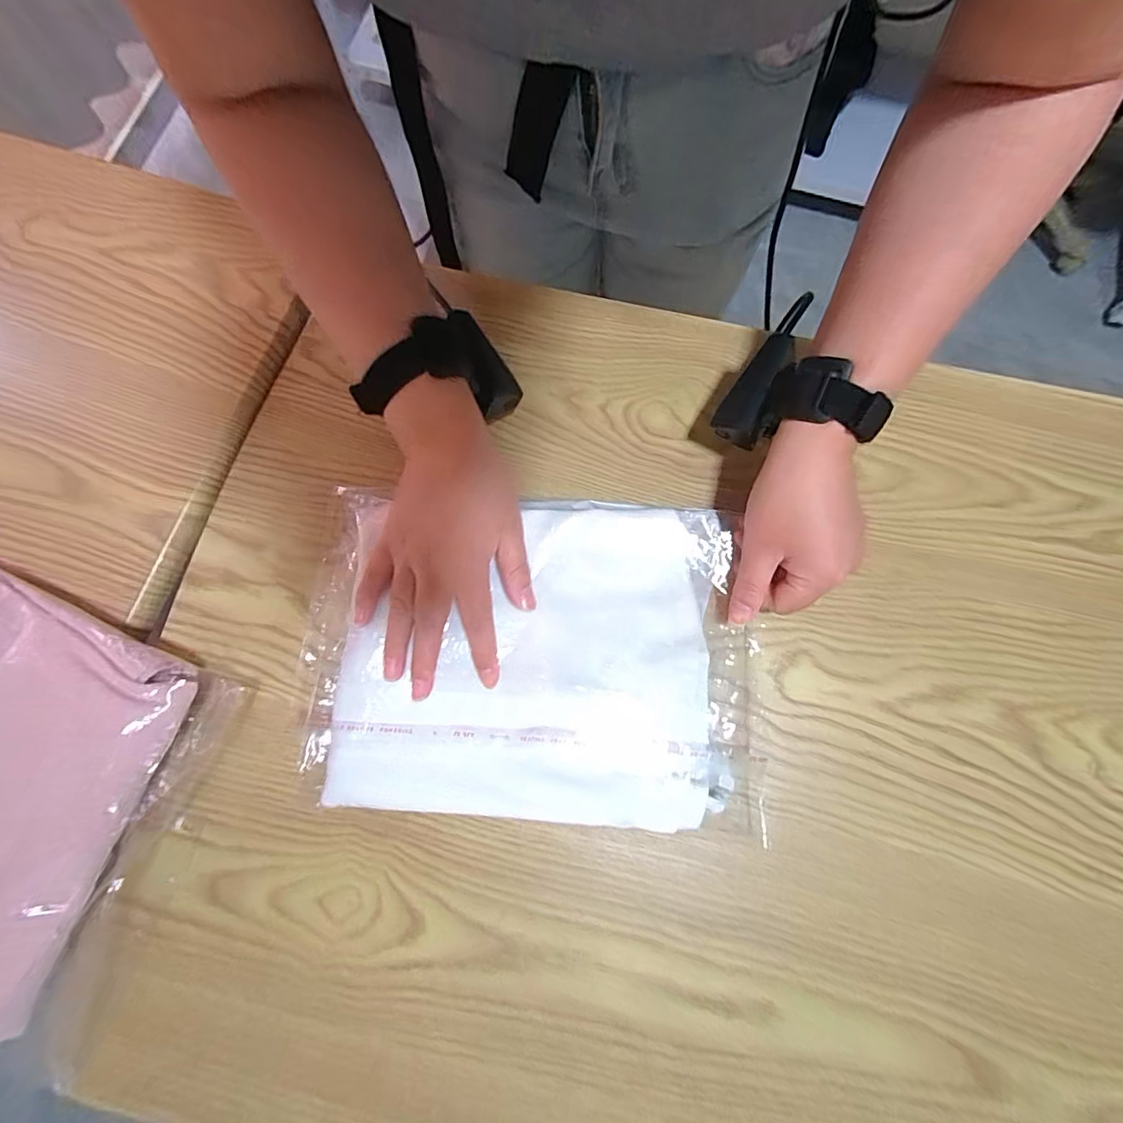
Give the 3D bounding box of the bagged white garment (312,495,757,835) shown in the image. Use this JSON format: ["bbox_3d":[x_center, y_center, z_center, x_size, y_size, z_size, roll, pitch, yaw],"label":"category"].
[{"bbox_3d":[-0.020,0.059,0.328,0.293,0.032,0.196,3,77,0],"label":"bagged white garment"}]

